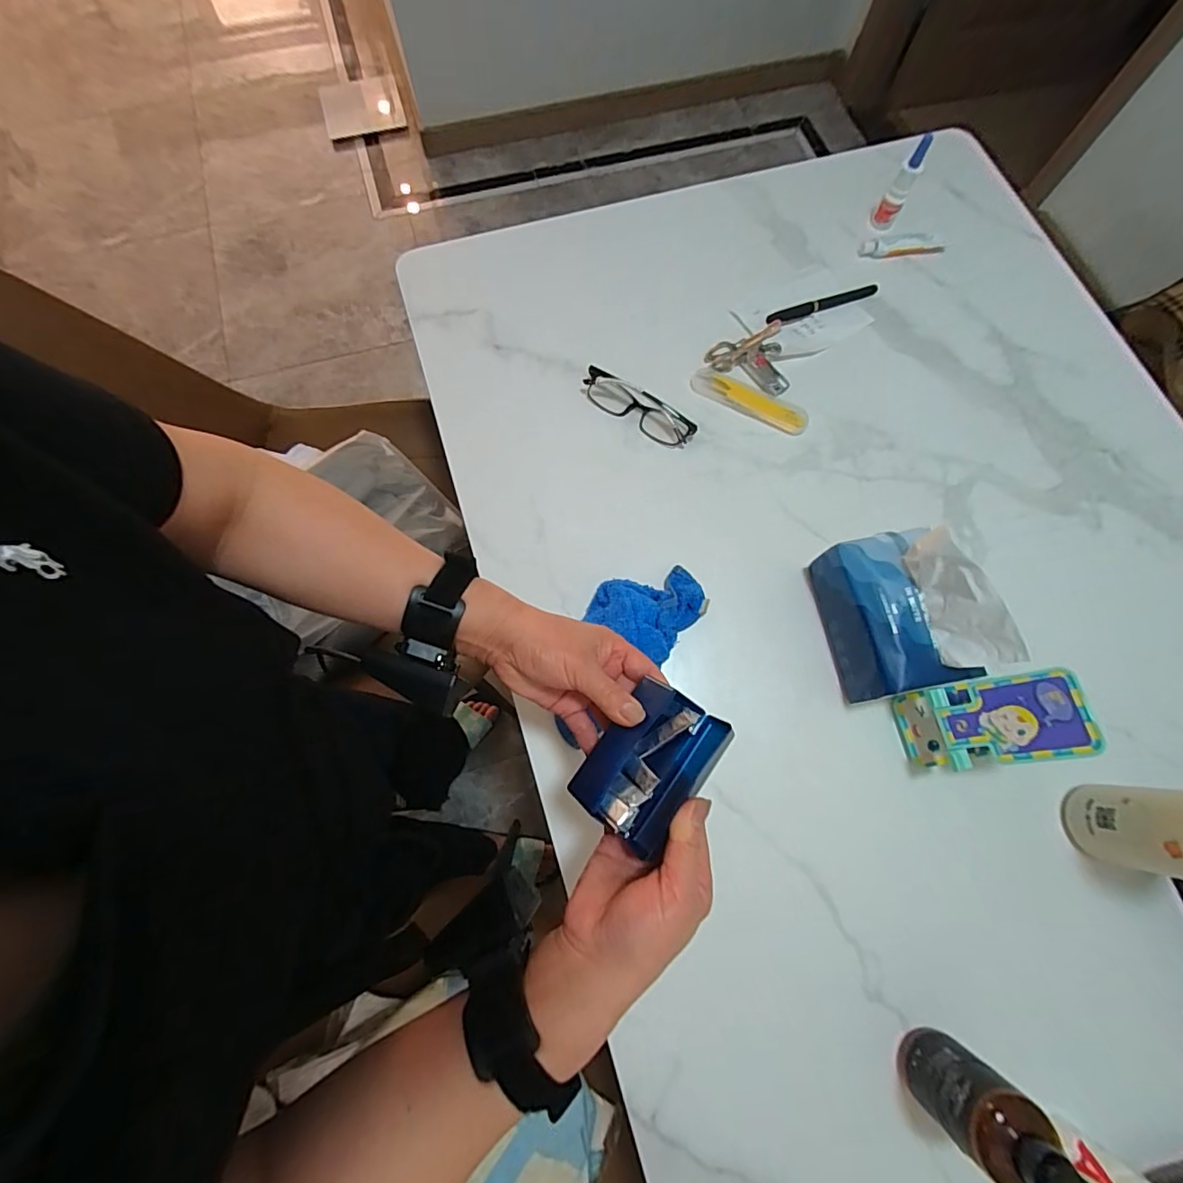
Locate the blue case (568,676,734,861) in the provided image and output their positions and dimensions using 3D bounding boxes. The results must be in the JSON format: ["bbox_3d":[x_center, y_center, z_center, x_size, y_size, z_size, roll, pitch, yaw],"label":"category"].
[{"bbox_3d":[0.036,0.109,0.328,0.066,0.022,0.092,34,76,9],"label":"blue case"}]

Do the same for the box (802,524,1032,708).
[{"bbox_3d":[0.268,0.017,0.453,0.092,0.128,0.134,-12,73,-4],"label":"box"}]

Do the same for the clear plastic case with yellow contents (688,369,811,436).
[{"bbox_3d":[0.177,-0.214,0.579,0.135,0.013,0.038,29,75,8],"label":"clear plastic case with yellow contents"}]

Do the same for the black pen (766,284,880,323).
[{"bbox_3d":[0.275,-0.342,0.618,0.148,0.010,0.017,-21,74,-7],"label":"black pen"}]

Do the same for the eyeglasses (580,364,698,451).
[{"bbox_3d":[0.051,-0.201,0.571,0.134,0.026,0.034,33,75,9],"label":"eyeglasses"}]

